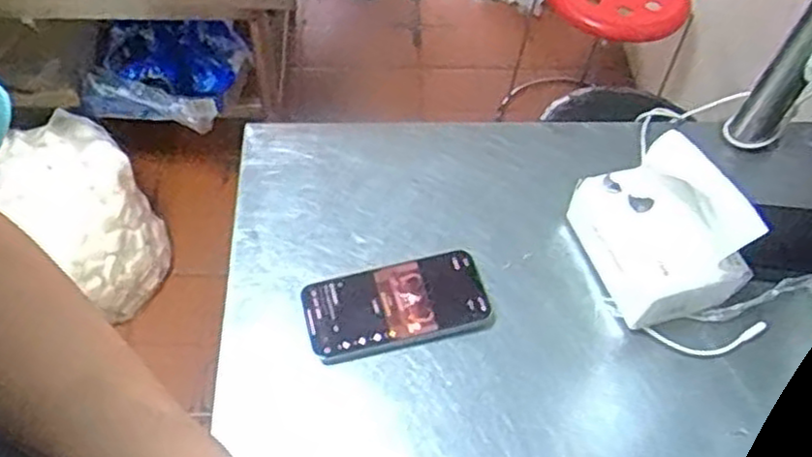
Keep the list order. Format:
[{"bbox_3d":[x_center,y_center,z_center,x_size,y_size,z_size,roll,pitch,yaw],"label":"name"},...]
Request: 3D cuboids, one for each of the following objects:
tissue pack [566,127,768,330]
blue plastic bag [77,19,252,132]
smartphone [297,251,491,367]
[{"bbox_3d":[0.202,0.003,0.597,0.088,0.106,0.126,-21,60,-18],"label":"tissue pack"},{"bbox_3d":[-0.474,-0.308,1.467,0.300,0.174,0.148,8,55,2],"label":"blue plastic bag"},{"bbox_3d":[-0.007,0.061,0.587,0.142,0.012,0.070,-12,57,-7],"label":"smartphone"}]

